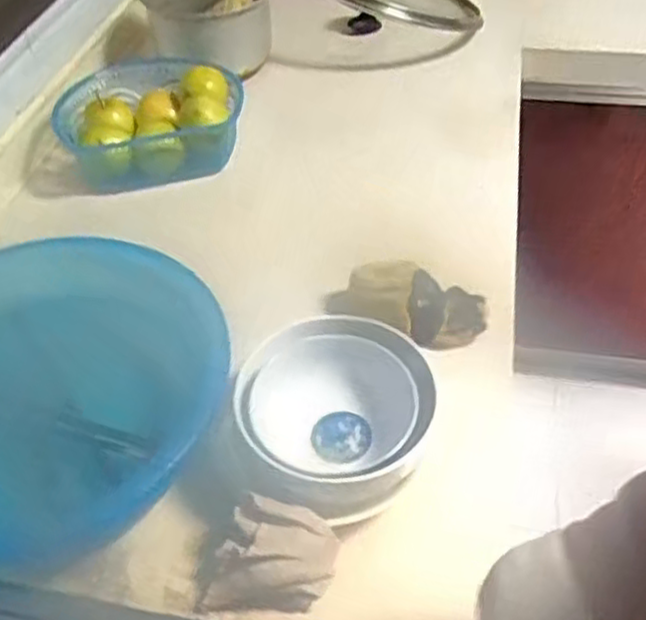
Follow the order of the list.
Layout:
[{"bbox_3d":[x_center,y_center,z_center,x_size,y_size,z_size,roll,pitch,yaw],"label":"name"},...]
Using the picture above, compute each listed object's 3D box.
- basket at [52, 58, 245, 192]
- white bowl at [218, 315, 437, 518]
[{"bbox_3d":[-0.212,-0.243,0.910,0.218,0.097,0.211,-10,46,-7],"label":"basket"},{"bbox_3d":[0.008,0.079,0.566,0.146,0.078,0.133,-2,46,2],"label":"white bowl"}]

